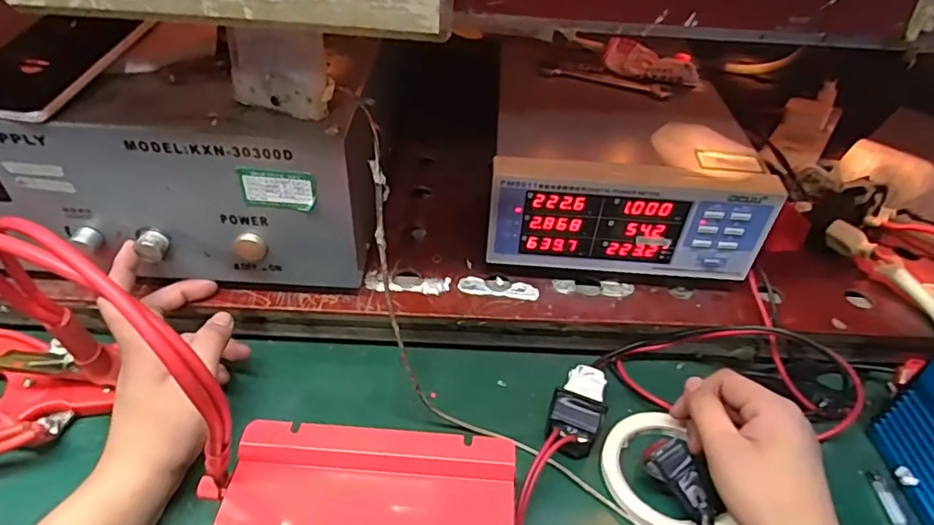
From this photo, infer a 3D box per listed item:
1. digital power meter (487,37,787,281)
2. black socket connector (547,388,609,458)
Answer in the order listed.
[{"bbox_3d":[0.126,-0.095,0.510,0.220,0.111,0.223,5,45,2],"label":"digital power meter"},{"bbox_3d":[0.078,0.118,0.404,0.038,0.031,0.032,21,47,17],"label":"black socket connector"}]

